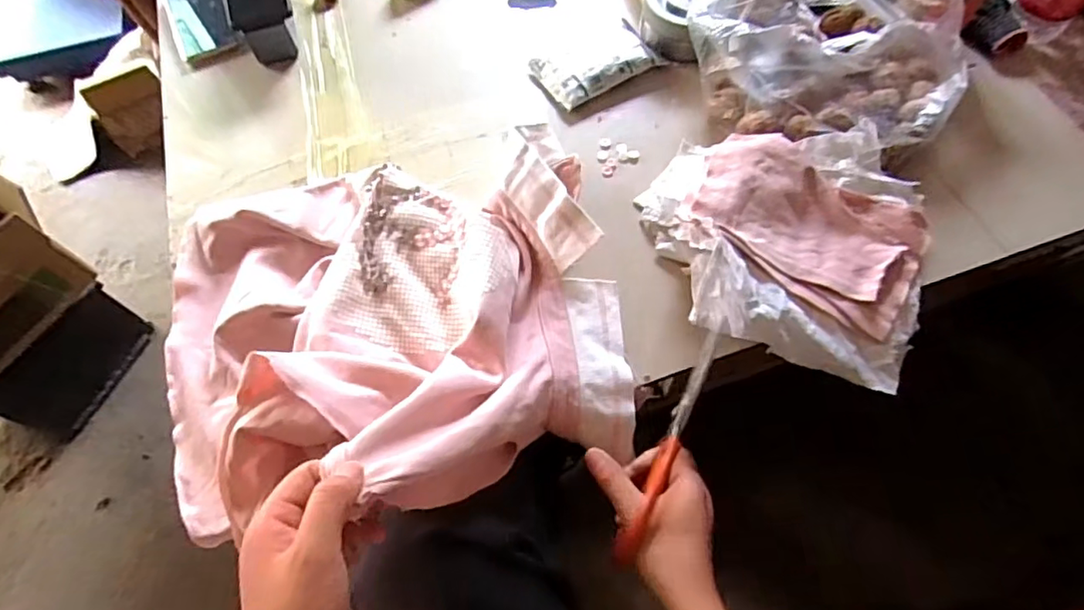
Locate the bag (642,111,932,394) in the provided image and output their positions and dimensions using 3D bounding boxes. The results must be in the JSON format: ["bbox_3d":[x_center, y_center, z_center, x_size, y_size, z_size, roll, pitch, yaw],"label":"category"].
[{"bbox_3d":[0.224,-0.070,0.557,0.263,0.054,0.239,14,64,9],"label":"bag"}]

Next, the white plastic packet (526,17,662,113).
[{"bbox_3d":[0.064,-0.284,0.686,0.133,0.018,0.082,-29,65,-12],"label":"white plastic packet"}]

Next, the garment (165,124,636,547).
[{"bbox_3d":[-0.136,-0.008,0.483,0.399,0.142,0.330,-7,62,-1],"label":"garment"}]

